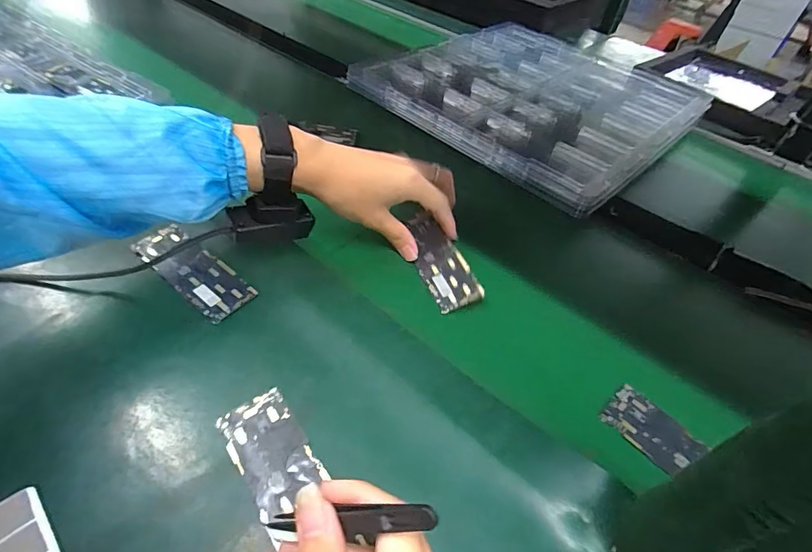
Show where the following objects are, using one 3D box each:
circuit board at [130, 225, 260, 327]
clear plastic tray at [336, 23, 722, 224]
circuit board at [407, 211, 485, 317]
[{"bbox_3d":[-0.188,-0.005,0.379,0.122,0.011,0.045,32,54,21],"label":"circuit board"},{"bbox_3d":[0.202,-0.298,0.687,0.448,0.028,0.440,38,55,23],"label":"clear plastic tray"},{"bbox_3d":[0.030,-0.018,0.422,0.044,0.008,0.121,-25,55,-4],"label":"circuit board"}]

